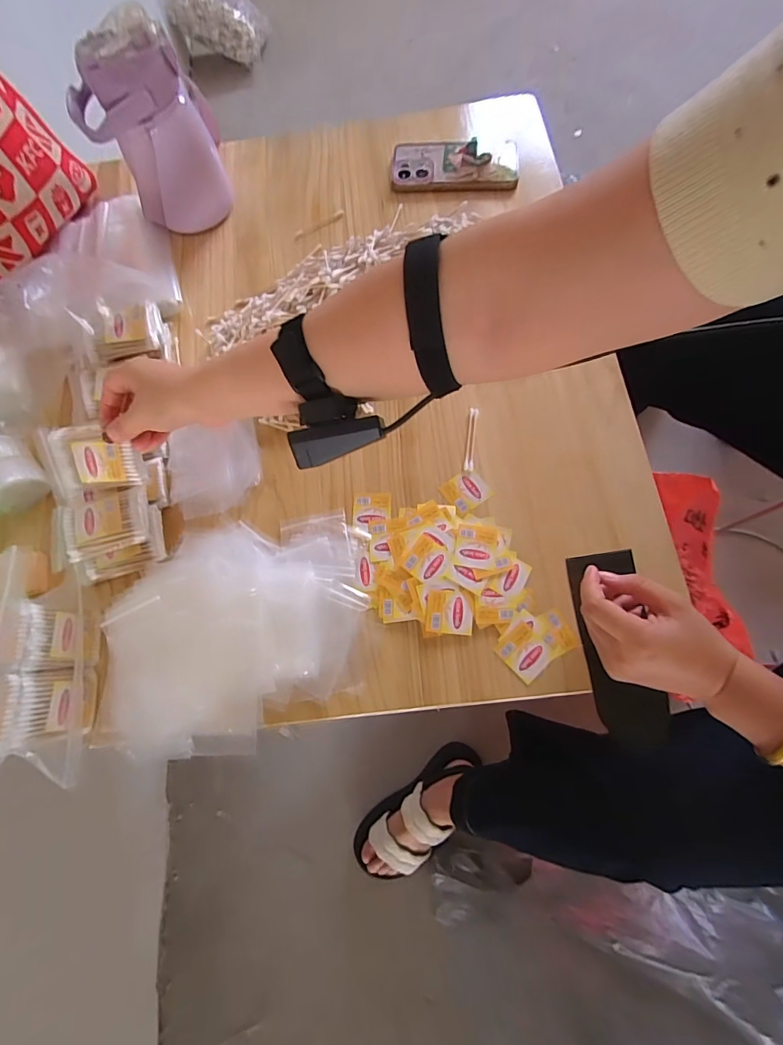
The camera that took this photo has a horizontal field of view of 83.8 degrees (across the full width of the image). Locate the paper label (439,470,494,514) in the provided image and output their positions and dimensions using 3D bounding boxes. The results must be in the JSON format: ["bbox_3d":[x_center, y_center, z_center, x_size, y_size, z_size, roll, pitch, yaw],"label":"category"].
[{"bbox_3d":[0.077,-0.033,0.449,0.040,0.004,0.039,-39,73,-7],"label":"paper label"}]

